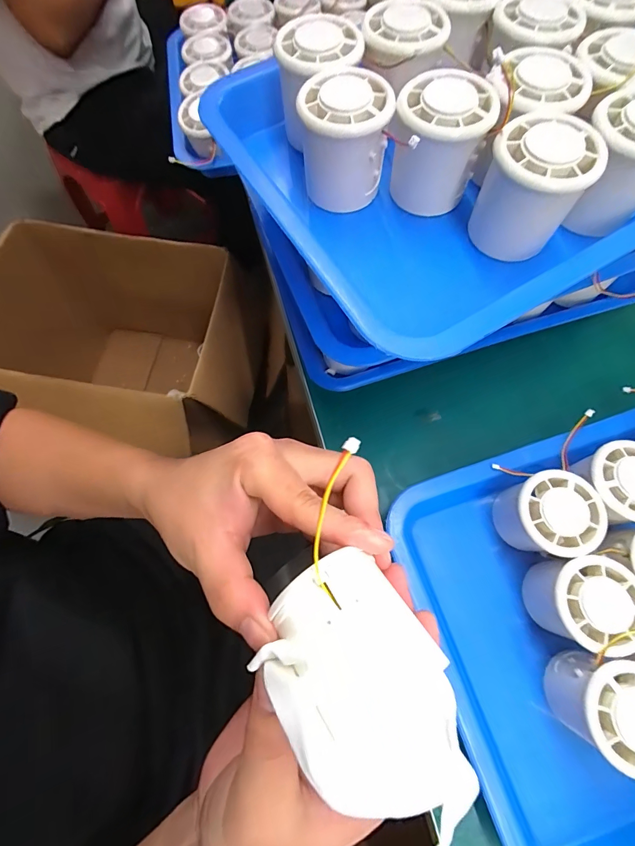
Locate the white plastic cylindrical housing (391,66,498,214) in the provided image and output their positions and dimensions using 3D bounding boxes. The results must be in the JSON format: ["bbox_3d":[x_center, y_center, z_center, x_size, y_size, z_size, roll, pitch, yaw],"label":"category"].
[{"bbox_3d":[0.074,-0.172,0.245,0.057,0.059,0.060,14,71,4],"label":"white plastic cylindrical housing"}]

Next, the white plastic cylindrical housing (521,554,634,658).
[{"bbox_3d":[0.180,0.122,0.264,0.054,0.055,0.055,0,71,-1],"label":"white plastic cylindrical housing"}]

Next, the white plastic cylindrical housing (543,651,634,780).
[{"bbox_3d":[0.184,0.179,0.242,0.056,0.052,0.054,0,71,-1],"label":"white plastic cylindrical housing"}]

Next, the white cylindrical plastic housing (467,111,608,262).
[{"bbox_3d":[0.127,-0.139,0.231,0.053,0.057,0.053,0,71,-1],"label":"white cylindrical plastic housing"}]

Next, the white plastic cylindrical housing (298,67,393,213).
[{"bbox_3d":[0.016,-0.180,0.250,0.052,0.061,0.051,0,71,-1],"label":"white plastic cylindrical housing"}]

